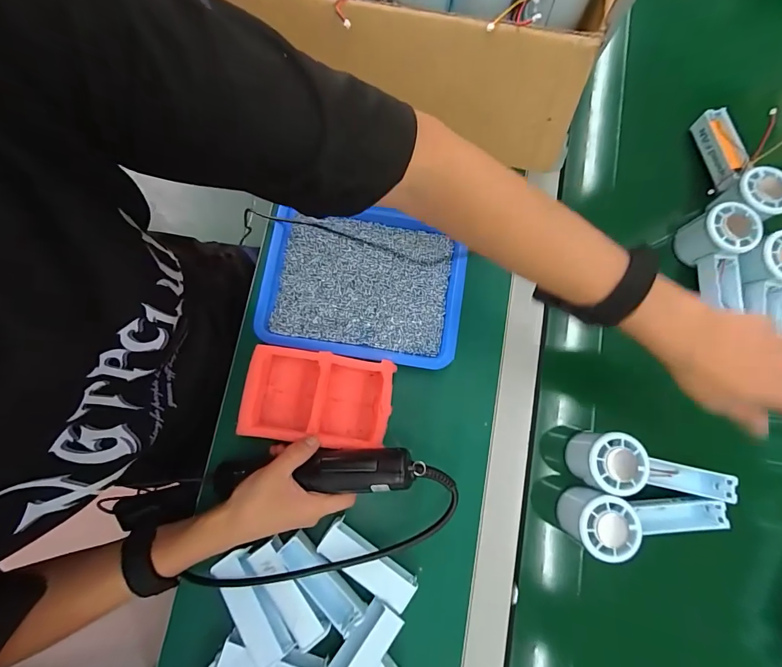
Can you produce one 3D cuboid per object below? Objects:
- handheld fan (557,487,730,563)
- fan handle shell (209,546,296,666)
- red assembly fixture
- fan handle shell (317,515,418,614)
[{"bbox_3d":[0.250,0.189,0.391,0.155,0.067,0.059,5,80,0],"label":"handheld fan"},{"bbox_3d":[-0.129,0.253,0.358,0.035,0.021,0.097,-34,82,-6],"label":"fan handle shell"},{"bbox_3d":[-0.075,0.066,0.399,0.145,0.028,0.089,7,80,0],"label":"red assembly fixture"},{"bbox_3d":[-0.023,0.228,0.386,0.099,0.024,0.033,36,81,5],"label":"fan handle shell"}]

